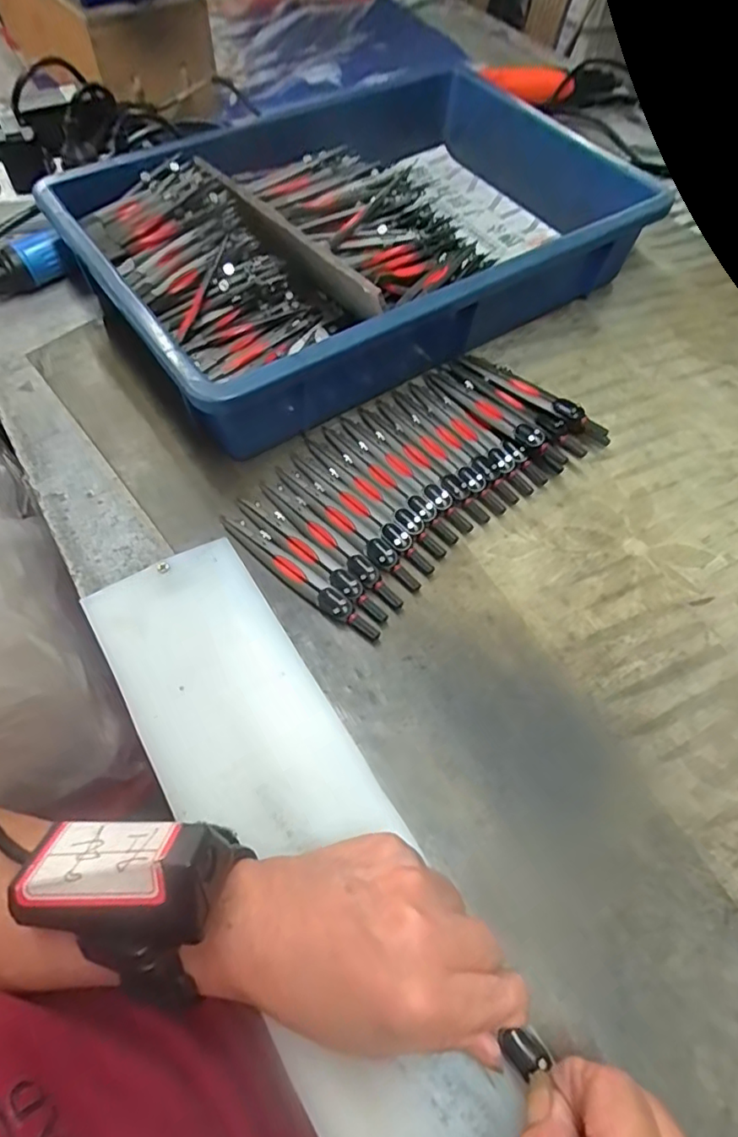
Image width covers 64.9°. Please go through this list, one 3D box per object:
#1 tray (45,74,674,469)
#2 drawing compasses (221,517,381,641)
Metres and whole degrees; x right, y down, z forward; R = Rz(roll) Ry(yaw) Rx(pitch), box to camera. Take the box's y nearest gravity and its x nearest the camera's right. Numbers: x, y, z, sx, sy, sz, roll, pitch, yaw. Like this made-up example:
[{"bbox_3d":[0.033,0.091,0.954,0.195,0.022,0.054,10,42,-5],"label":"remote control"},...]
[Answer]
[{"bbox_3d":[-0.009,-0.285,0.488,0.426,0.077,0.295,-30,66,-19],"label":"tray"},{"bbox_3d":[-0.045,0.002,0.357,0.125,0.010,0.014,40,65,18],"label":"drawing compasses"}]

